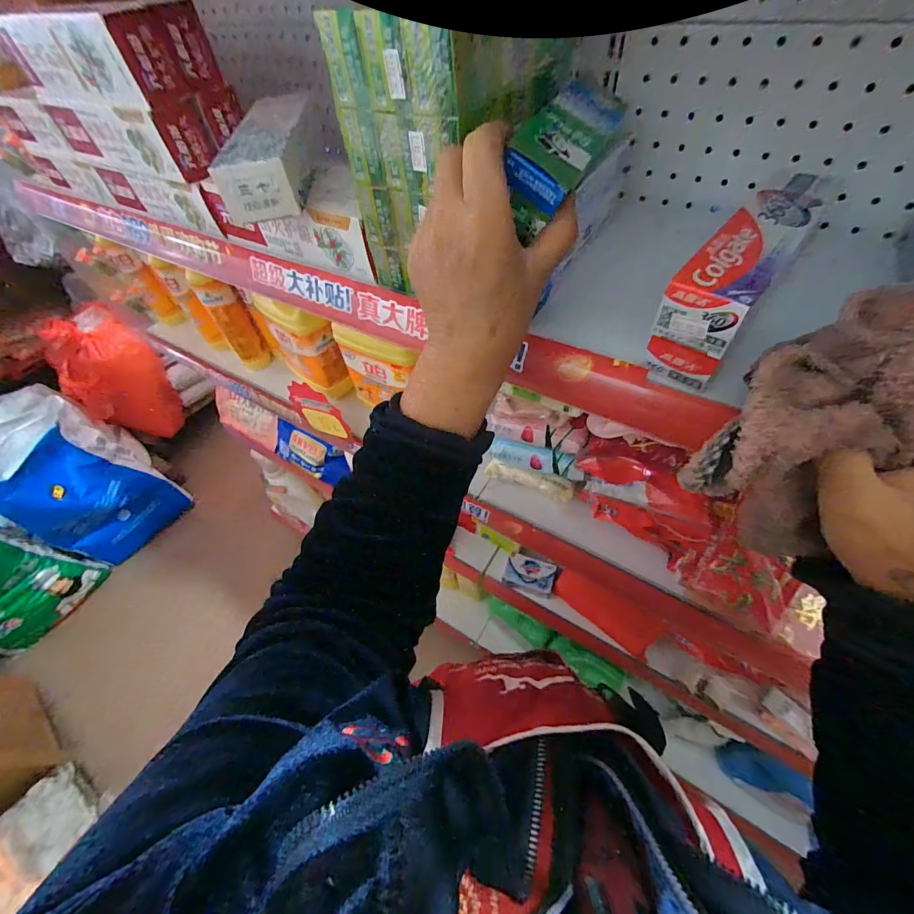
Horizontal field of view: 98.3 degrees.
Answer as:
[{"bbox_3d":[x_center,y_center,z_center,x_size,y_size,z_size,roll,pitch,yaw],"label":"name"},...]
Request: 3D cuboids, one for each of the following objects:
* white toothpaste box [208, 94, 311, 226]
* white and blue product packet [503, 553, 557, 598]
[{"bbox_3d":[-0.174,-0.291,0.377,0.063,0.044,0.185,-7,54,0],"label":"white toothpaste box"},{"bbox_3d":[0.150,0.241,0.814,0.097,0.021,0.067,15,57,16],"label":"white and blue product packet"}]

